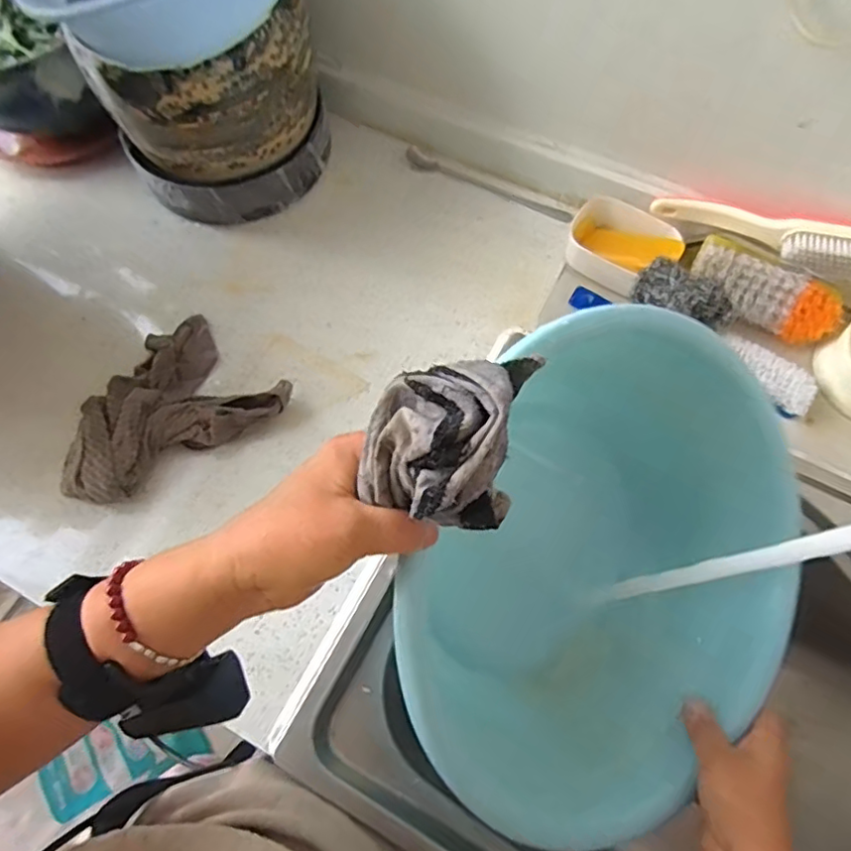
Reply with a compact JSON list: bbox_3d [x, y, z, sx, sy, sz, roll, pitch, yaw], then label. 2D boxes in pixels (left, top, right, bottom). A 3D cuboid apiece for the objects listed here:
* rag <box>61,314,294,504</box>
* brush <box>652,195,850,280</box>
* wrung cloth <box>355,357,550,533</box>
[{"bbox_3d":[-0.242,-0.028,0.547,0.201,0.042,0.143,-29,71,-10],"label":"rag"},{"bbox_3d":[0.313,-0.184,0.555,0.189,0.030,0.048,31,72,12],"label":"brush"},{"bbox_3d":[0.006,0.005,0.269,0.072,0.065,0.072,8,67,6],"label":"wrung cloth"}]

